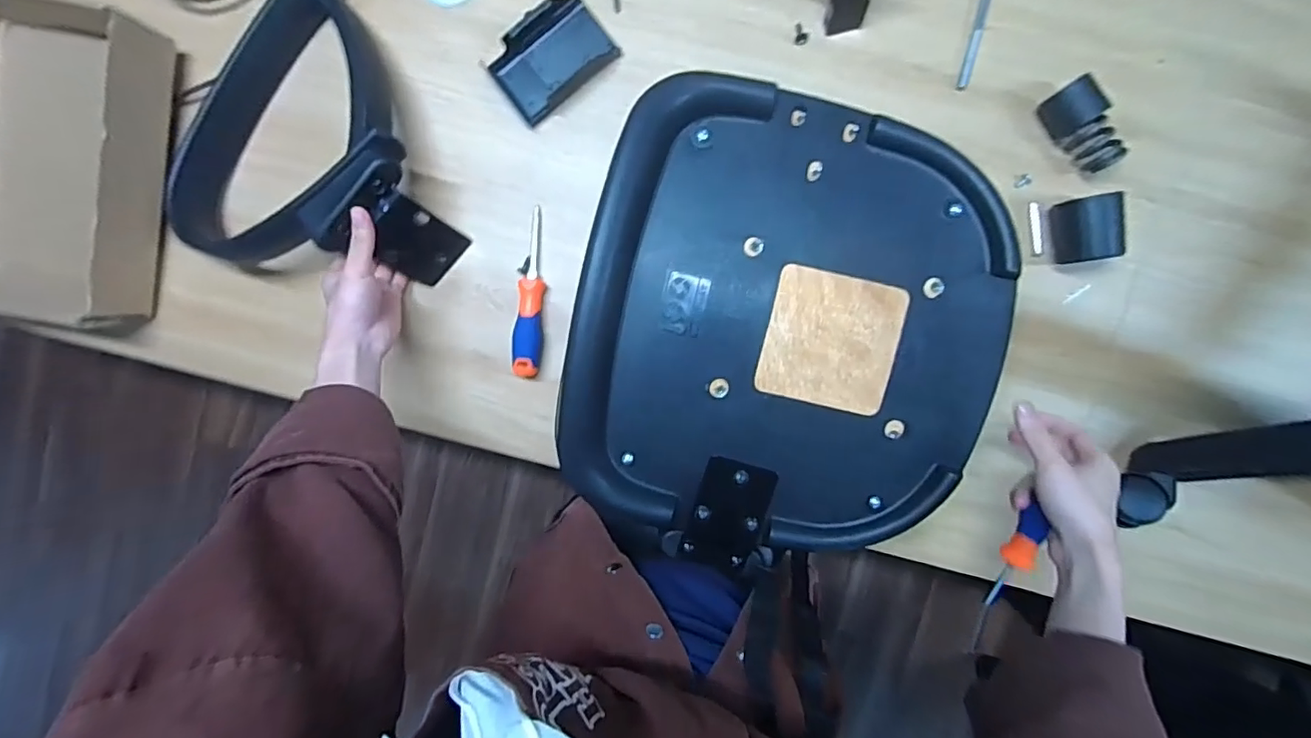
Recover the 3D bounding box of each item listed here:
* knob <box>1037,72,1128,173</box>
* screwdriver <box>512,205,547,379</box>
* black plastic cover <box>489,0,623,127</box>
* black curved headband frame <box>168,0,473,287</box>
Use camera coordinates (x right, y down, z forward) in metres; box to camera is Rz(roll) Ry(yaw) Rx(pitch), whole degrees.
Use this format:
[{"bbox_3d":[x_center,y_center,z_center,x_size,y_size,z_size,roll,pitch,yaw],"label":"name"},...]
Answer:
[{"bbox_3d":[0.436,-0.245,0.554,0.040,0.043,0.089,-40,92,4],"label":"knob"},{"bbox_3d":[-0.135,-0.081,0.600,0.027,0.028,0.181,6,94,1],"label":"screwdriver"},{"bbox_3d":[-0.110,-0.333,0.586,0.125,0.028,0.081,-38,92,4],"label":"black plastic cover"},{"bbox_3d":[-0.392,-0.218,0.565,0.270,0.105,0.323,-23,93,3],"label":"black curved headband frame"}]

